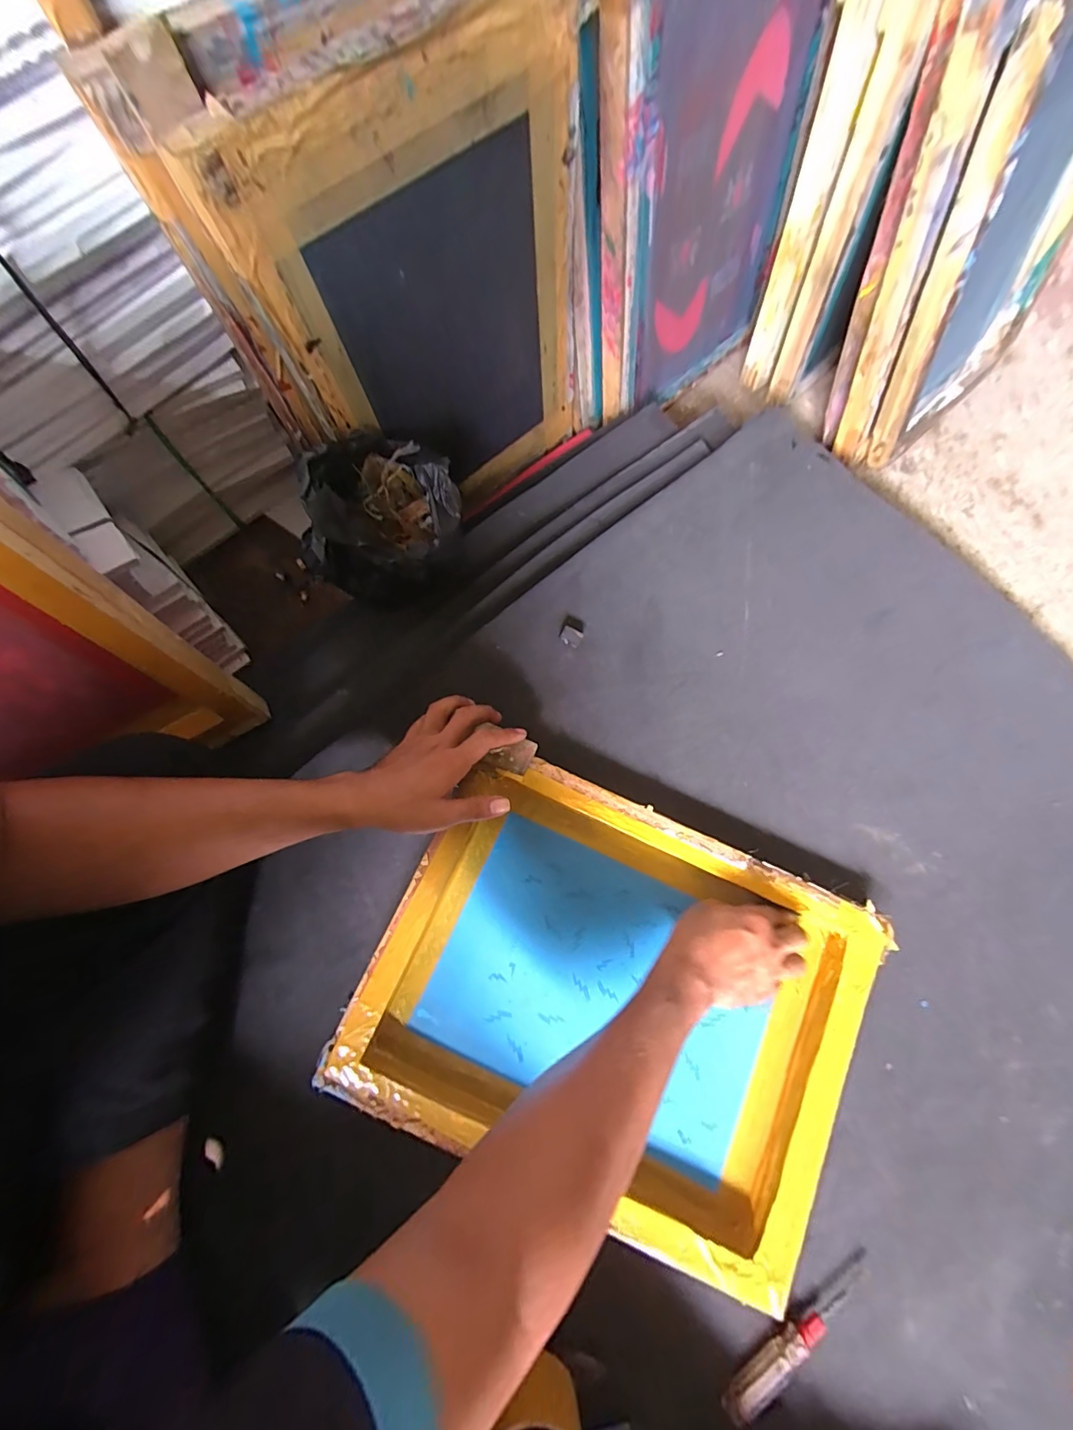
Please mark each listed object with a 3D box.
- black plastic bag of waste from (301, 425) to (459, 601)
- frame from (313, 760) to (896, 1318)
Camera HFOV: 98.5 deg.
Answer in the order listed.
[{"bbox_3d":[-0.192,-0.249,0.574,0.189,0.133,0.160,-6,79,-3],"label":"black plastic bag of waste"},{"bbox_3d":[0.076,0.268,0.462,0.447,0.051,0.349,23,77,5],"label":"frame"}]

